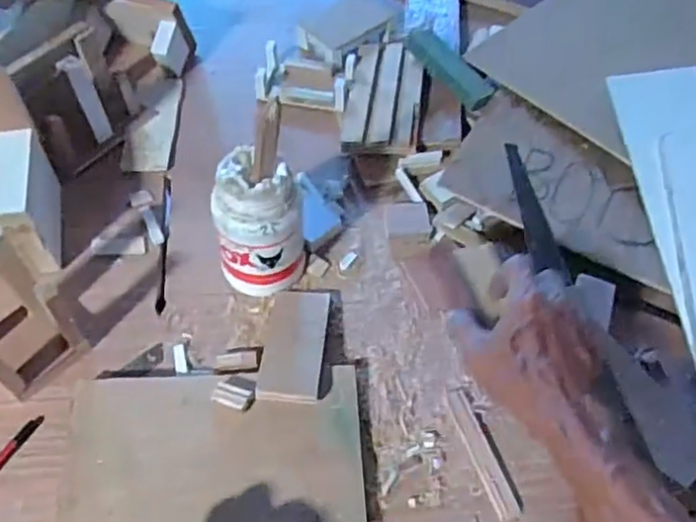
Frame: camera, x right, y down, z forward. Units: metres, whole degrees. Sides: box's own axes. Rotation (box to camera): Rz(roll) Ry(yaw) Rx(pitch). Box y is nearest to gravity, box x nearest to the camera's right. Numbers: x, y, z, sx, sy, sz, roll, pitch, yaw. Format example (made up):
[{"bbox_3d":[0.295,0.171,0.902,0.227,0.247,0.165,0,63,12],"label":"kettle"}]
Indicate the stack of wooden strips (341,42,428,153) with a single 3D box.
[{"bbox_3d":[0.046,-0.192,0.758,0.085,0.022,0.176,8,55,3],"label":"stack of wooden strips"}]

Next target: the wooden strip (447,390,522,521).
[{"bbox_3d":[0.111,0.157,0.542,0.019,0.005,0.109,-14,57,-12],"label":"wooden strip"}]

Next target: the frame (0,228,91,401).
[{"bbox_3d":[-0.269,0.045,0.524,0.068,0.119,0.082,39,62,22],"label":"frame"}]

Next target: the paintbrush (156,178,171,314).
[{"bbox_3d":[-0.185,-0.020,0.661,0.010,0.006,0.165,-4,55,-5],"label":"paintbrush"}]

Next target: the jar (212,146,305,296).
[{"bbox_3d":[-0.079,-0.030,0.584,0.078,0.131,0.071,-4,55,-5],"label":"jar"}]

